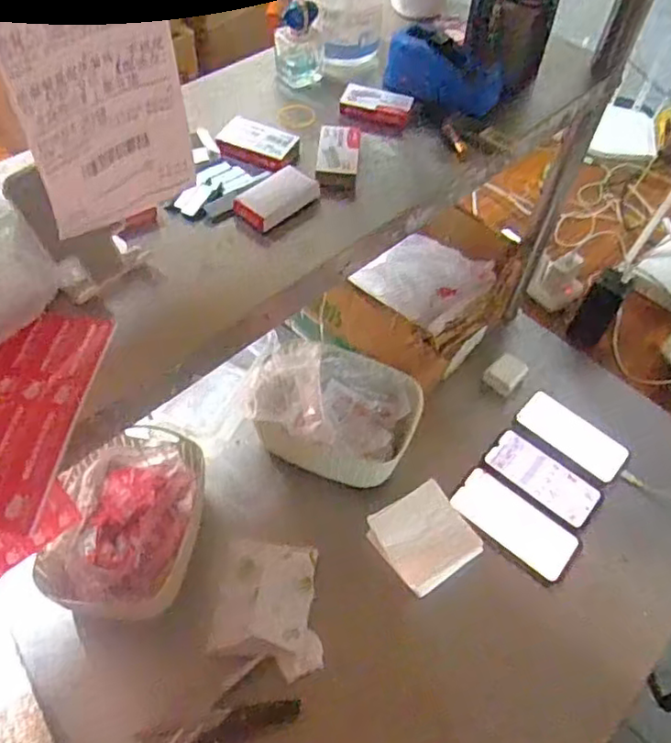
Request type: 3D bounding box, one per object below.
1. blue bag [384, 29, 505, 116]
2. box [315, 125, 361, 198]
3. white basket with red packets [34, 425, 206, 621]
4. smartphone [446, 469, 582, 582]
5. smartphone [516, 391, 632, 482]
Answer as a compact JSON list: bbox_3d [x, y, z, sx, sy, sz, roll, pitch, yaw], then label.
[{"bbox_3d":[0.107,-0.298,0.647,0.120,0.050,0.065,27,57,14],"label":"blue bag"},{"bbox_3d":[0.002,-0.195,0.599,0.036,0.023,0.078,5,54,0],"label":"box"},{"bbox_3d":[-0.238,0.172,0.751,0.156,0.103,0.222,1,54,-4],"label":"white basket with red packets"},{"bbox_3d":[0.234,0.197,0.845,0.163,0.008,0.079,37,60,20],"label":"smartphone"},{"bbox_3d":[0.340,0.090,0.922,0.155,0.012,0.075,38,60,21],"label":"smartphone"}]

